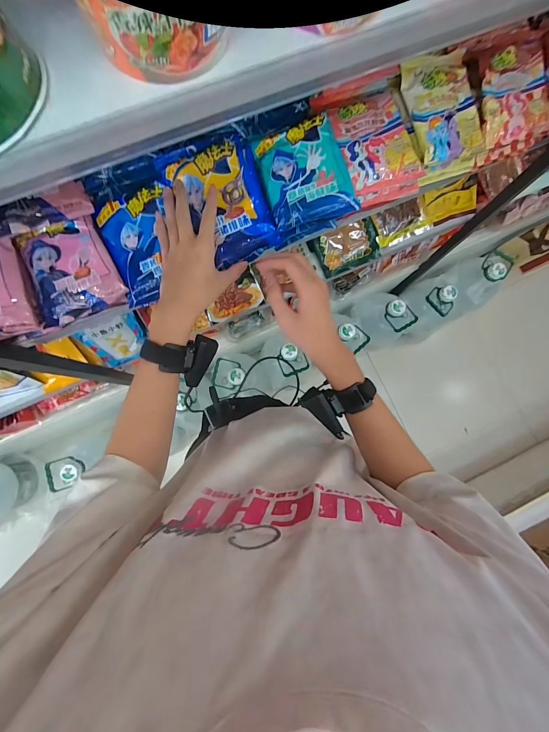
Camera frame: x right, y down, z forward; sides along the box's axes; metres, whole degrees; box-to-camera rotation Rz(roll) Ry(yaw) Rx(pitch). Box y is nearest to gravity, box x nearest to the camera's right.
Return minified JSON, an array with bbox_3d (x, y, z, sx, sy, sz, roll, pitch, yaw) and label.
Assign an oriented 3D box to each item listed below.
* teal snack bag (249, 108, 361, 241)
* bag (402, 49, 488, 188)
[{"bbox_3d":[0.044,-0.296,0.478,0.123,0.037,0.158,-16,84,-4],"label":"teal snack bag"},{"bbox_3d":[0.279,-0.421,0.528,0.129,0.074,0.177,-19,84,-4],"label":"bag"}]

